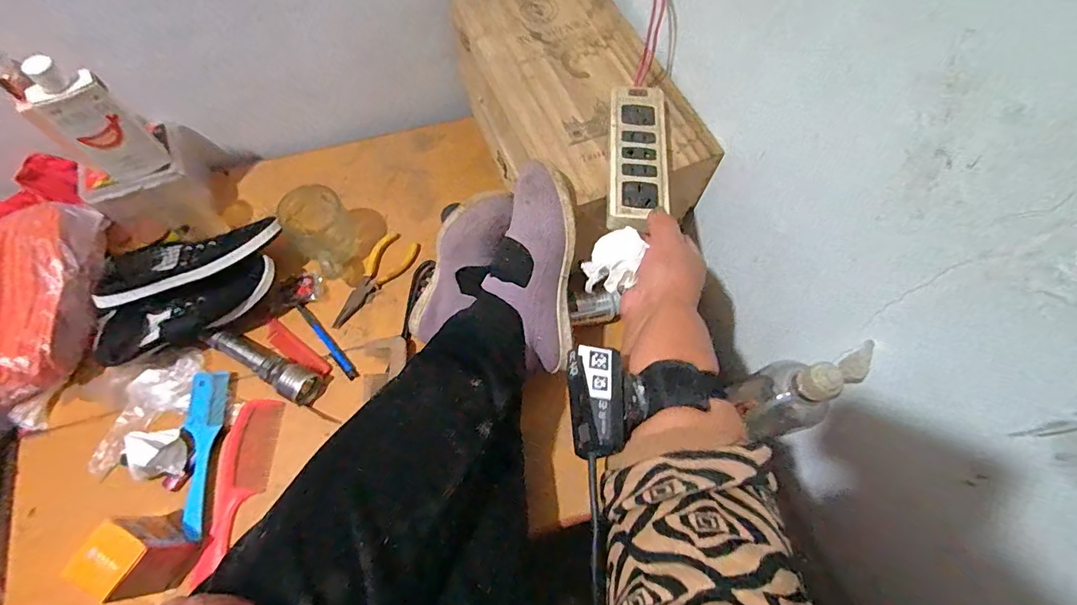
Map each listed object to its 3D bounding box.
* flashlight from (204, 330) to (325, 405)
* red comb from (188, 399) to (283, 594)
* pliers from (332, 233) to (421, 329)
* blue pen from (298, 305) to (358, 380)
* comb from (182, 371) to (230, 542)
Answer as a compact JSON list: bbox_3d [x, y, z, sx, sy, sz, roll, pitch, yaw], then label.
[{"bbox_3d":[-0.340,0.076,0.577,0.158,0.032,0.040,24,68,9],"label":"flashlight"},{"bbox_3d":[-0.333,0.204,0.528,0.049,0.011,0.189,2,67,-1],"label":"red comb"},{"bbox_3d":[-0.227,-0.034,0.639,0.053,0.015,0.149,37,71,13],"label":"pliers"},{"bbox_3d":[-0.272,0.049,0.606,0.013,0.010,0.120,-39,73,-16],"label":"blue pen"},{"bbox_3d":[-0.387,0.168,0.538,0.037,0.007,0.182,2,64,-18],"label":"comb"}]

